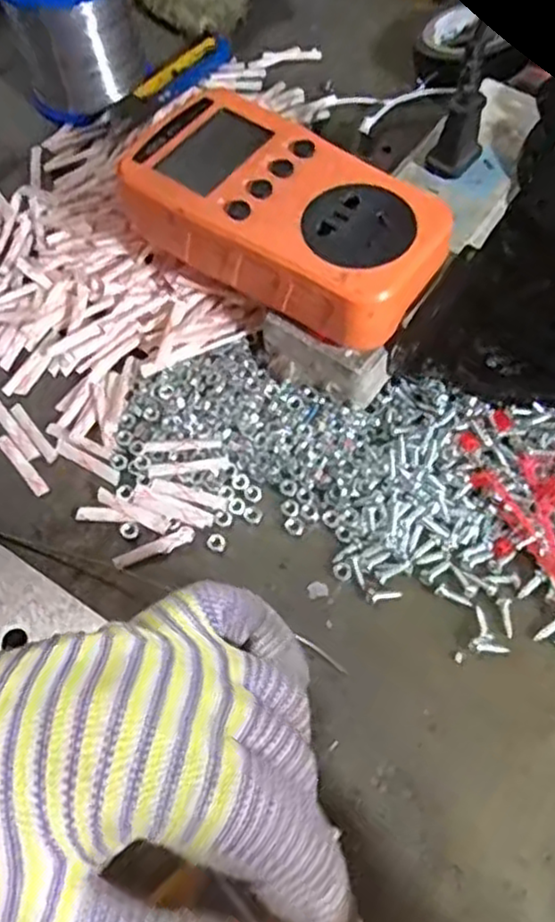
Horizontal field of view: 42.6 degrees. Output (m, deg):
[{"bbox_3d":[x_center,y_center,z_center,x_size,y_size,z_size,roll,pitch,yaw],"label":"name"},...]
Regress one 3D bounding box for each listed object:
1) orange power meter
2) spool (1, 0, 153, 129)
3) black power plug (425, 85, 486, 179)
[{"bbox_3d":[0.001,-0.096,0.280,0.126,0.031,0.065,34,70,15],"label":"orange power meter"},{"bbox_3d":[-0.103,-0.222,0.362,0.061,0.063,0.063,-17,66,-8],"label":"spool"},{"bbox_3d":[0.079,-0.143,0.308,0.015,0.037,0.022,39,71,16],"label":"black power plug"}]

